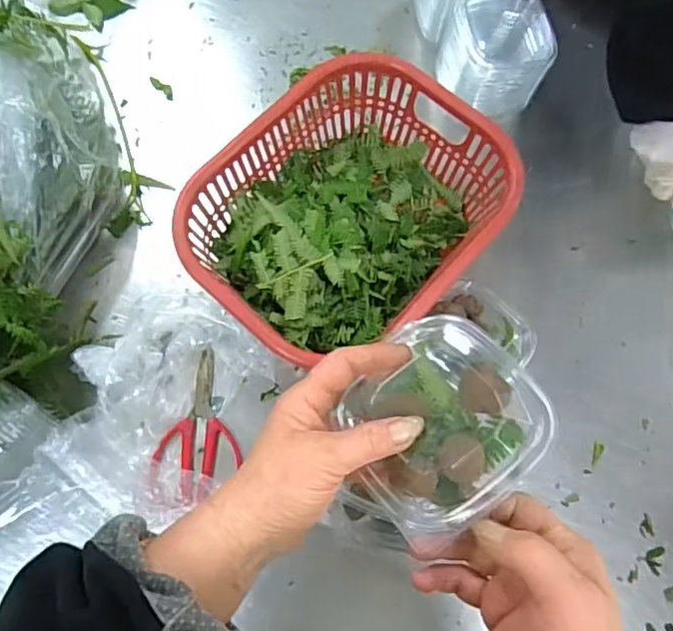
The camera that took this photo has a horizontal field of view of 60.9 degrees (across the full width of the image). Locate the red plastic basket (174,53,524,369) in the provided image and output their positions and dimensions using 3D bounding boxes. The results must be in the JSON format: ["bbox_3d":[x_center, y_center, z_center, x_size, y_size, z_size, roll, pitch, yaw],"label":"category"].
[{"bbox_3d":[0.015,-0.110,0.666,0.282,0.124,0.349,43,76,12],"label":"red plastic basket"}]

